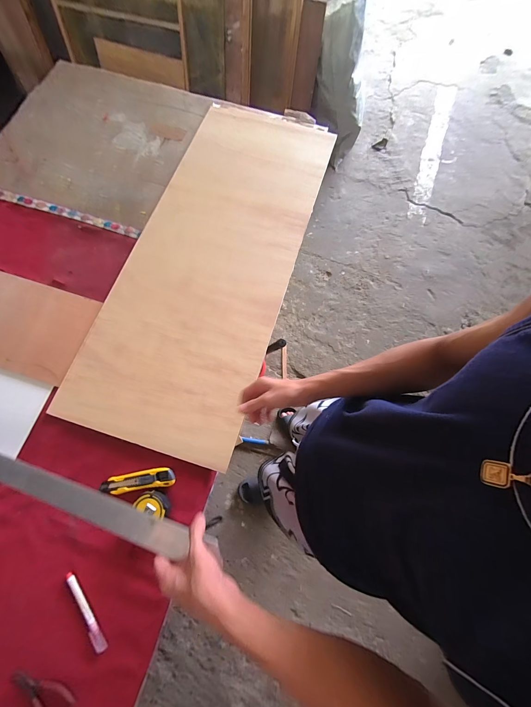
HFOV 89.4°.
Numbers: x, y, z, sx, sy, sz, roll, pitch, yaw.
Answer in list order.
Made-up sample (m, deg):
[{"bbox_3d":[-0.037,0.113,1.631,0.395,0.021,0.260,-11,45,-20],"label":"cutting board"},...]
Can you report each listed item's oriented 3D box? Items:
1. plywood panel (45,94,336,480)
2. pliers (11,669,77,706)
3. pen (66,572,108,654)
[{"bbox_3d":[-0.128,-0.252,0.672,0.390,0.012,0.952,17,75,4],"label":"plywood panel"},{"bbox_3d":[-0.376,0.569,0.453,0.112,0.007,0.049,33,77,8],"label":"pliers"},{"bbox_3d":[-0.326,0.466,0.484,0.018,0.010,0.140,-38,78,-10],"label":"pen"}]

